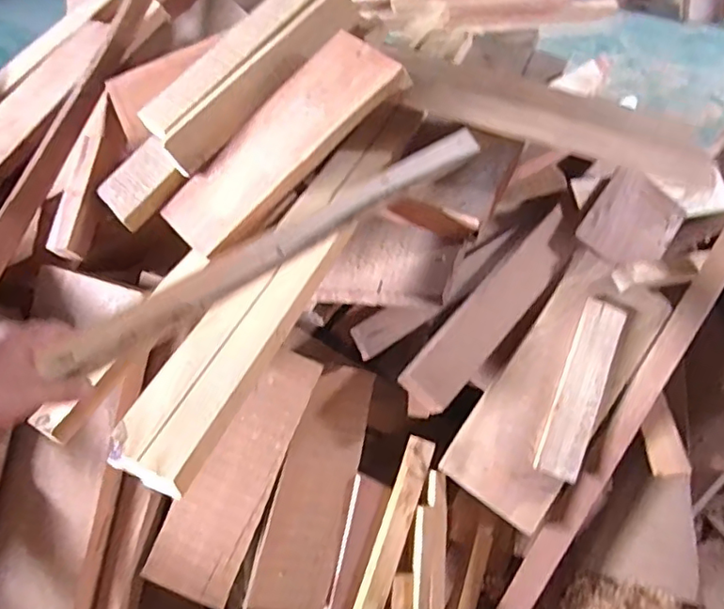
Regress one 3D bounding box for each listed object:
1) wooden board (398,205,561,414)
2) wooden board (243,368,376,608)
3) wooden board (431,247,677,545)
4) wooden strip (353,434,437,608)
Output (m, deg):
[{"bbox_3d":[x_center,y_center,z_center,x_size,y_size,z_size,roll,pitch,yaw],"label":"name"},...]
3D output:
[{"bbox_3d":[0.267,0.001,1.119,0.100,0.032,0.510,40,64,9],"label":"wooden board"},{"bbox_3d":[-0.092,0.363,1.022,0.140,0.027,0.499,19,81,-19],"label":"wooden board"},{"bbox_3d":[0.392,0.162,1.117,0.214,0.035,0.538,34,81,5],"label":"wooden board"},{"bbox_3d":[0.051,0.444,1.045,0.053,0.020,0.396,18,78,10],"label":"wooden strip"}]

